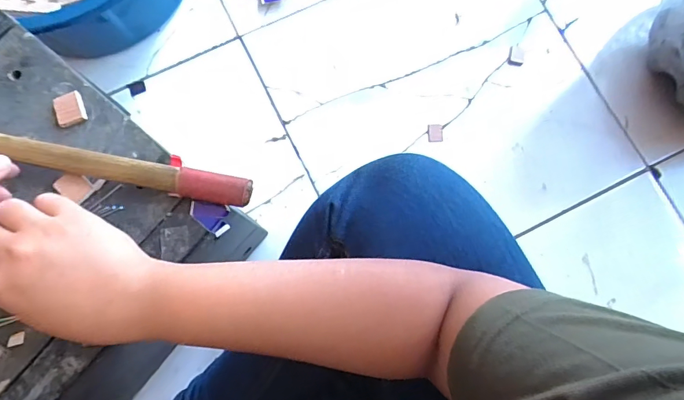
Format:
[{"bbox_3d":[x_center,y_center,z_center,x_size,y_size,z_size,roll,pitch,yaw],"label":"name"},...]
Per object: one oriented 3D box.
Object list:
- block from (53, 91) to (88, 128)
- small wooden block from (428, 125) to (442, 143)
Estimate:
[{"bbox_3d":[-0.214,-0.072,0.331,0.022,0.005,0.025,-19,81,-4],"label":"block"},{"bbox_3d":[0.122,-0.087,0.550,0.019,0.007,0.022,-1,80,-1],"label":"small wooden block"}]

